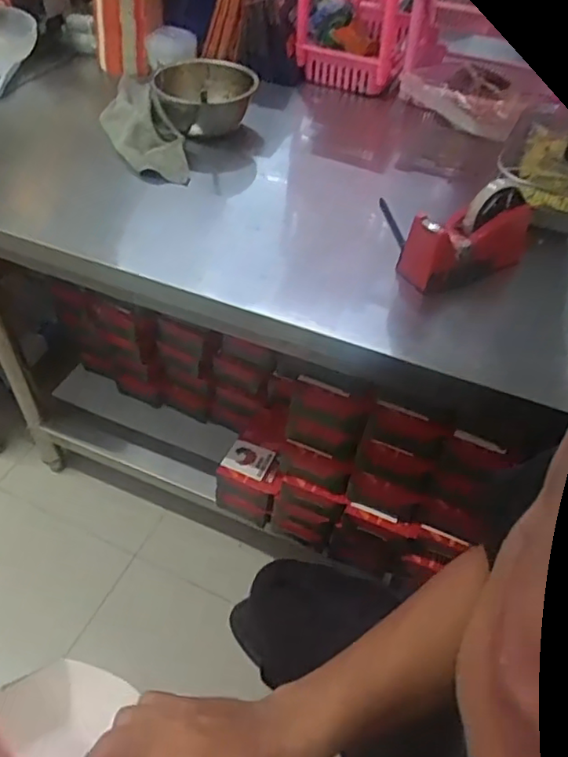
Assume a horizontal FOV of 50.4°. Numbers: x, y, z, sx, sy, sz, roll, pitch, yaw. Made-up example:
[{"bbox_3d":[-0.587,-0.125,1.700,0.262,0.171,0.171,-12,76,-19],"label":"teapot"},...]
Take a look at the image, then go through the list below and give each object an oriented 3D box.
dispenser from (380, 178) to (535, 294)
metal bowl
[{"bbox_3d":[0.221,-0.174,0.746,0.202,0.104,0.060,-16,50,-18],"label":"dispenser"},{"bbox_3d":[-0.129,-0.464,1.002,0.158,0.075,0.190,-4,48,-7],"label":"metal bowl"}]

